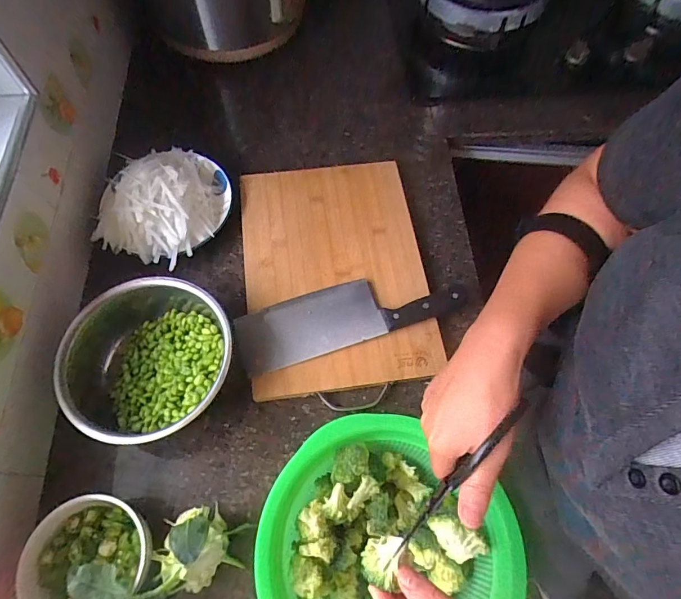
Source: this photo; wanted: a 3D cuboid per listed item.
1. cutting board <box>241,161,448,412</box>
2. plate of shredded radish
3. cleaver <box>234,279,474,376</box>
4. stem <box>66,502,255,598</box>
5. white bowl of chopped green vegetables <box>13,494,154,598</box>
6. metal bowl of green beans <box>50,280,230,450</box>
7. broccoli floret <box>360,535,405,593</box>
[{"bbox_3d":[-0.008,-0.042,0.590,0.235,0.020,0.346,-7,66,-5],"label":"cutting board"},{"bbox_3d":[-0.242,-0.136,0.591,0.153,0.063,0.179,15,67,5],"label":"plate of shredded radish"},{"bbox_3d":[0.016,0.012,0.556,0.296,0.016,0.088,-17,68,-9],"label":"cleaver"},{"bbox_3d":[-0.162,0.249,0.407,0.134,0.102,0.063,-24,69,-12],"label":"stem"},{"bbox_3d":[-0.234,0.249,0.415,0.105,0.068,0.108,1,66,-1],"label":"white bowl of chopped green vegetables"},{"bbox_3d":[-0.213,0.071,0.498,0.171,0.066,0.180,1,66,-1],"label":"metal bowl of green beans"},{"bbox_3d":[0.031,0.190,0.318,0.029,0.023,0.030,4,66,0],"label":"broccoli floret"}]

